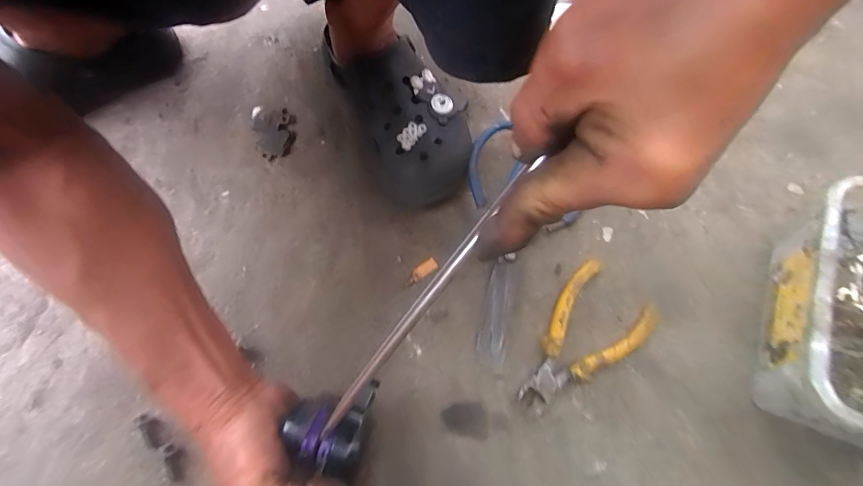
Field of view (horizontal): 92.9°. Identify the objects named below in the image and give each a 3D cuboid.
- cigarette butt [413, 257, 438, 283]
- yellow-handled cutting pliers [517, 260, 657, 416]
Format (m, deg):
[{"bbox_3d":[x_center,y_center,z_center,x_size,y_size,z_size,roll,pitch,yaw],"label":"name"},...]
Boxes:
[{"bbox_3d":[-0.007,0.025,0.389,0.025,0.006,0.012,-30,72,-12],"label":"cigarette butt"},{"bbox_3d":[0.129,0.084,0.360,0.147,0.017,0.077,-41,74,-16],"label":"yellow-handled cutting pliers"}]

